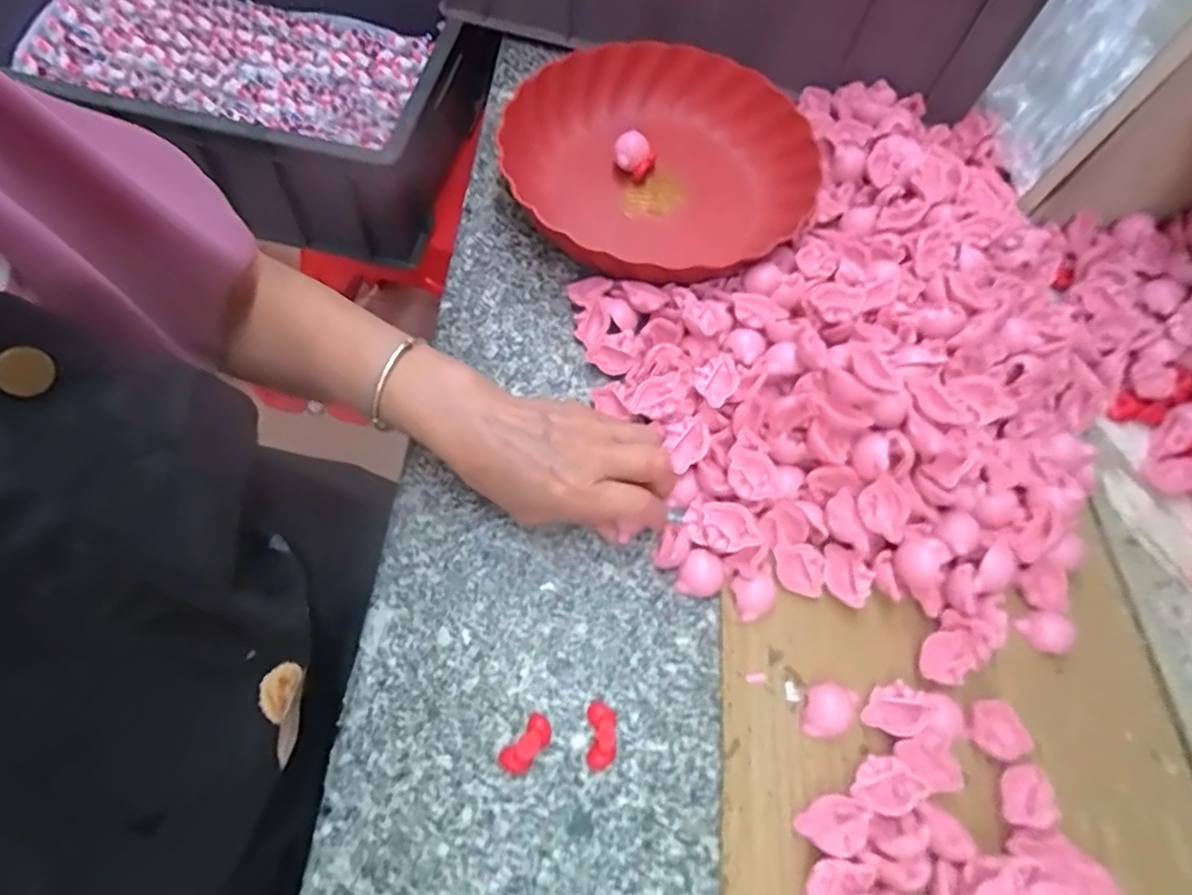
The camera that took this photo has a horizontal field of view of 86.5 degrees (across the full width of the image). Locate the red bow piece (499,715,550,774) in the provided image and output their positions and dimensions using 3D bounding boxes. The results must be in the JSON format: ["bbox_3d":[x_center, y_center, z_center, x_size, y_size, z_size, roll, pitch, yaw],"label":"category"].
[{"bbox_3d":[-0.037,0.160,0.340,0.016,0.011,0.031,39,67,13],"label":"red bow piece"}]

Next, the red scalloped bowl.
[{"bbox_3d":[0.050,-0.225,0.505,0.228,0.045,0.232,2,64,-4],"label":"red scalloped bowl"}]

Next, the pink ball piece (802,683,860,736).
[{"bbox_3d":[0.132,0.148,0.356,0.031,0.010,0.027,7,64,-2],"label":"pink ball piece"}]

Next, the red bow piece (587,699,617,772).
[{"bbox_3d":[0.003,0.156,0.344,0.015,0.015,0.034,3,64,-4],"label":"red bow piece"}]

